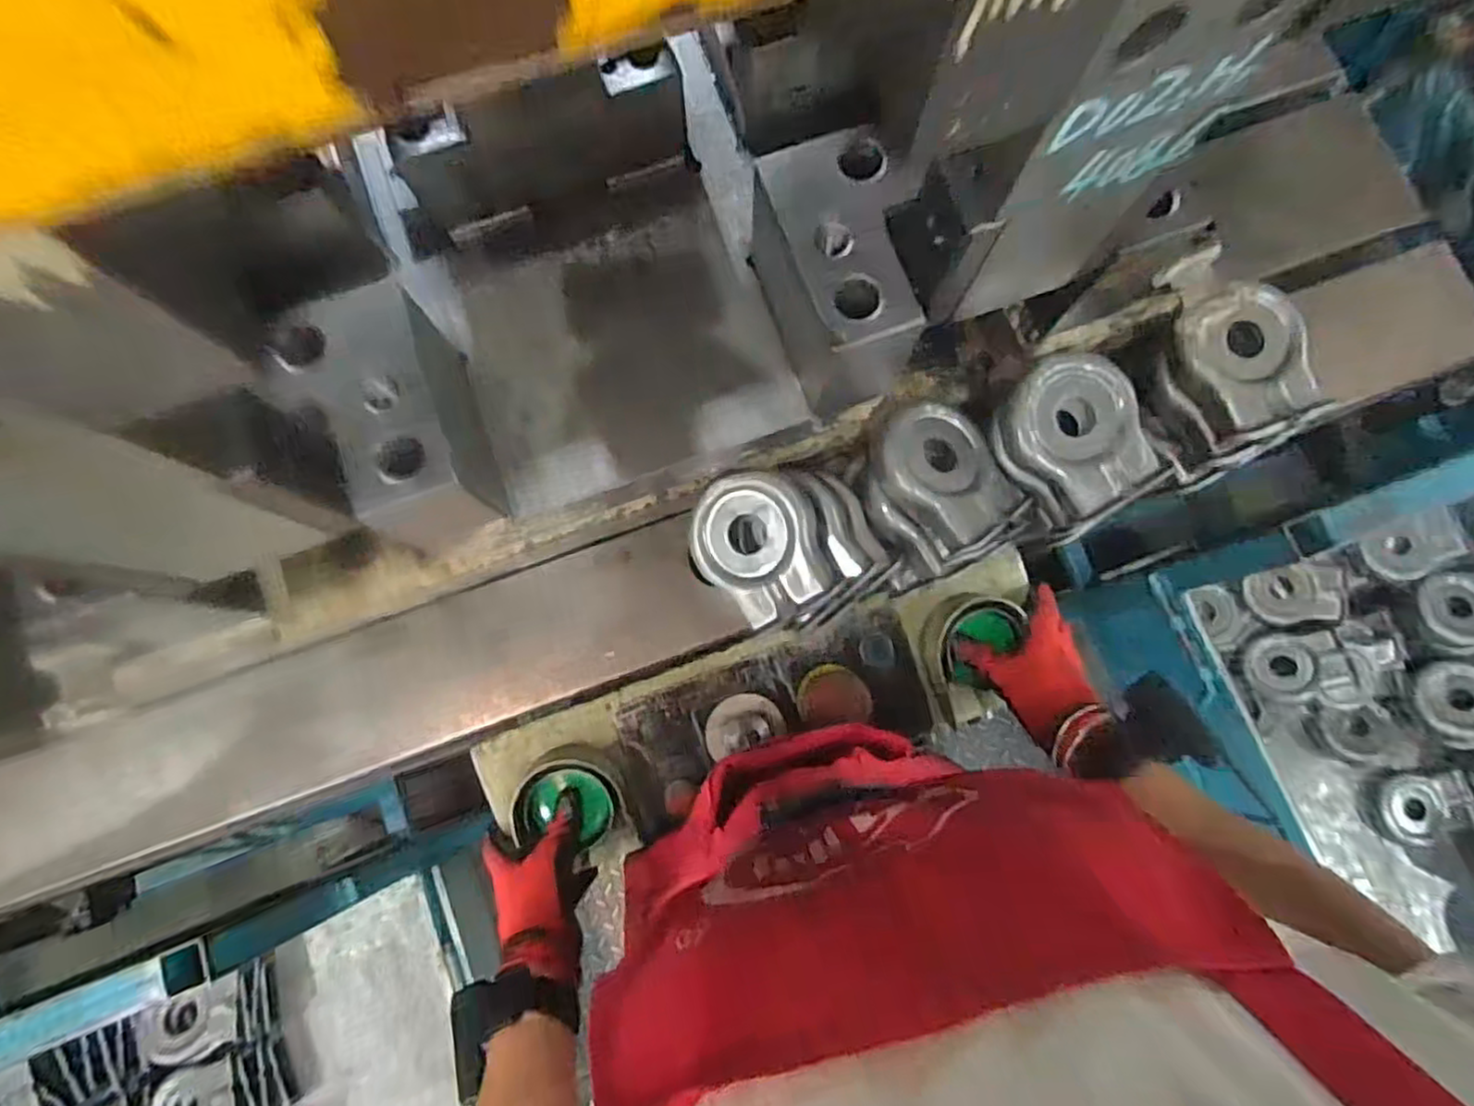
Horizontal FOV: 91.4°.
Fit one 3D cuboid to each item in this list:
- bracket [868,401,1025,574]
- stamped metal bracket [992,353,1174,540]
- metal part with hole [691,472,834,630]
[{"bbox_3d":[0.164,-0.063,0.571,0.110,0.050,0.114,-38,81,-7],"label":"bracket"},{"bbox_3d":[0.268,-0.092,0.571,0.103,0.060,0.120,-34,81,-6],"label":"stamped metal bracket"},{"bbox_3d":[0.016,-0.004,0.567,0.096,0.032,0.113,-30,82,19],"label":"metal part with hole"}]

